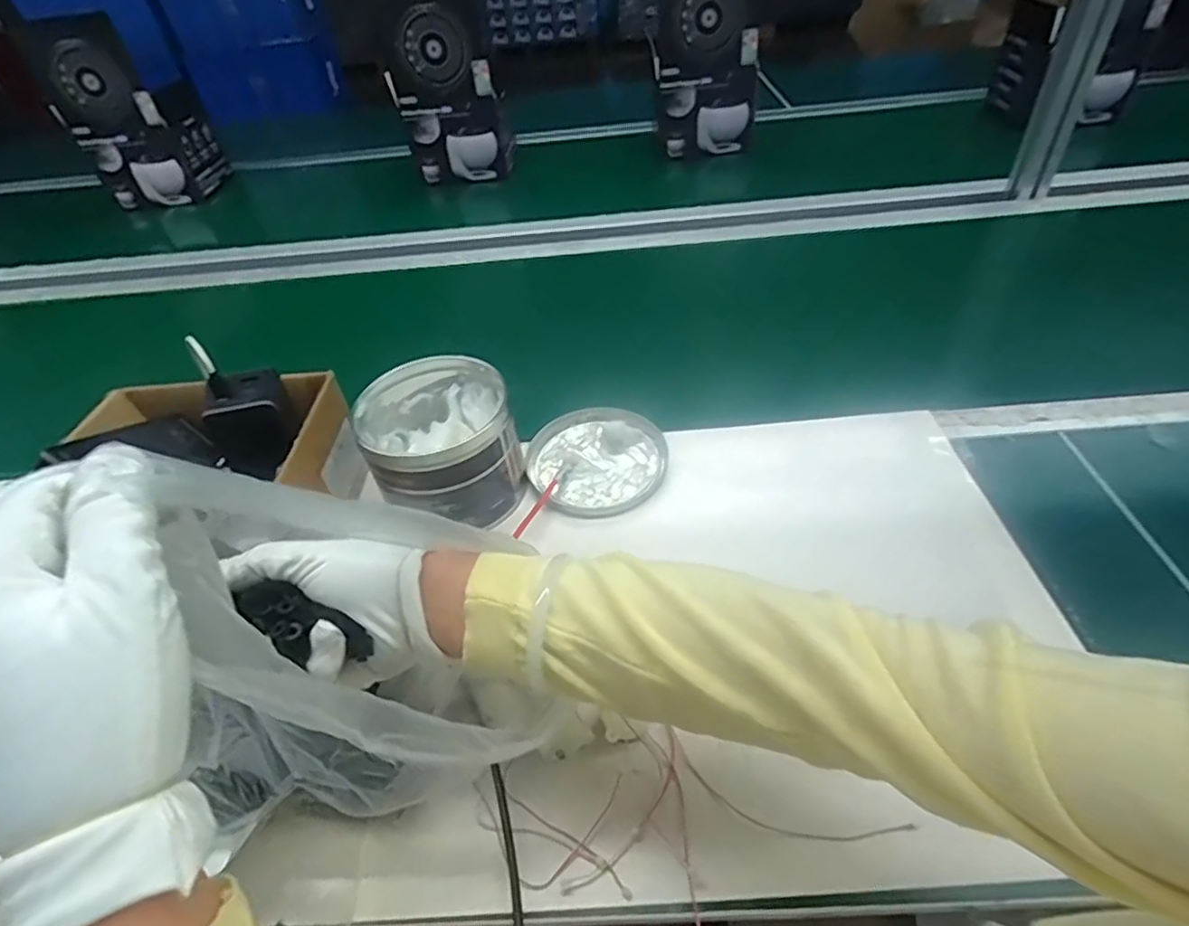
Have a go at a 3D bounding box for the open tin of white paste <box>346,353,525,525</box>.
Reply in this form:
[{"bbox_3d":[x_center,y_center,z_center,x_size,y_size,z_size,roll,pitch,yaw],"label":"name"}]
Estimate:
[{"bbox_3d":[-0.132,-0.017,0.550,0.119,0.094,0.130,-3,44,3],"label":"open tin of white paste"}]

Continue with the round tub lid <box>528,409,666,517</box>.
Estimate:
[{"bbox_3d":[0.002,-0.007,0.601,0.128,0.015,0.132,-3,44,3],"label":"round tub lid"}]

